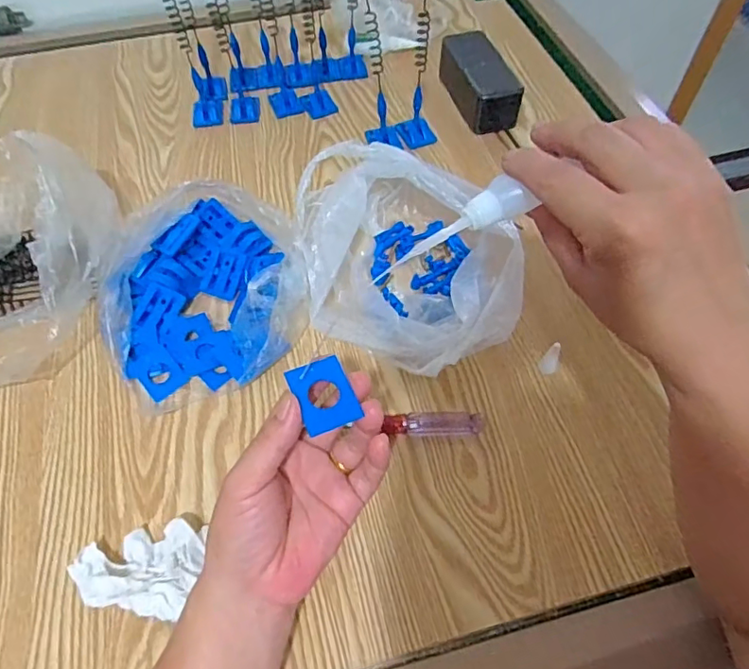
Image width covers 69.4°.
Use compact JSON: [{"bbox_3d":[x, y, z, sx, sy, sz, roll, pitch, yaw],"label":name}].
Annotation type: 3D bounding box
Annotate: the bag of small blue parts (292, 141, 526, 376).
[{"bbox_3d":[0.025,-0.068,0.461,0.167,0.086,0.209,-12,57,-7],"label":"bag of small blue parts"}]

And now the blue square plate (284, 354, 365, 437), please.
[{"bbox_3d":[-0.028,0.032,0.297,0.031,0.004,0.039,-20,70,-19],"label":"blue square plate"}]

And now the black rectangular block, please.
[{"bbox_3d":[0.121,-0.285,0.622,0.055,0.050,0.133,-15,58,-9],"label":"black rectangular block"}]

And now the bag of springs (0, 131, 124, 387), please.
[{"bbox_3d":[-0.318,-0.062,0.464,0.194,0.085,0.207,-19,59,-12],"label":"bag of springs"}]

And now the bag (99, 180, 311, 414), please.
[{"bbox_3d":[-0.147,-0.044,0.474,0.168,0.045,0.199,-14,58,-8],"label":"bag"}]

